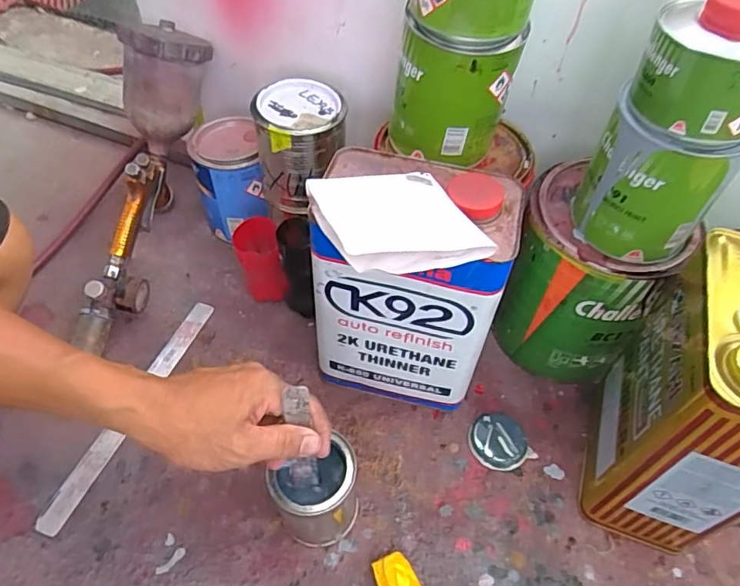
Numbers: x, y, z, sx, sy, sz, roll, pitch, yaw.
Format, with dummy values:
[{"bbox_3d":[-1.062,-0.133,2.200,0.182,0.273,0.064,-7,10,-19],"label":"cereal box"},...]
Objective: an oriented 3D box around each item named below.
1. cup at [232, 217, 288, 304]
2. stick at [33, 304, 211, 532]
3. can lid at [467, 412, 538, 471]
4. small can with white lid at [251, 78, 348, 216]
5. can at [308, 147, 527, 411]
[{"bbox_3d":[-0.129,-0.028,0.633,0.048,0.115,0.047,2,51,-3],"label":"cup"},{"bbox_3d":[-0.254,0.119,0.581,0.026,0.007,0.283,18,52,10],"label":"stick"},{"bbox_3d":[0.138,0.156,0.568,0.064,0.010,0.058,-17,54,-17],"label":"can lid"},{"bbox_3d":[-0.078,-0.163,0.604,0.101,0.108,0.104,-2,51,-4],"label":"small can with white lid"},{"bbox_3d":[0.034,0.001,0.527,0.166,0.260,0.107,14,51,7],"label":"can"}]

